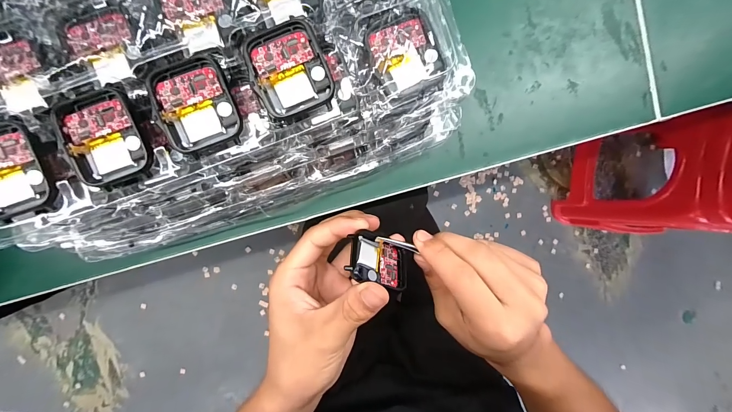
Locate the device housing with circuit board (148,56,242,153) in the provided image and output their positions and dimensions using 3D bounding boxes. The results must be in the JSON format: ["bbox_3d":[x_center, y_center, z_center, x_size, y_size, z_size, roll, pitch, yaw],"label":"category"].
[{"bbox_3d":[-0.086,-0.052,0.156,0.037,0.005,0.044,-18,97,-3],"label":"device housing with circuit board"}]

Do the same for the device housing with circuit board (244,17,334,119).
[{"bbox_3d":[-0.039,-0.071,0.161,0.038,0.010,0.044,-14,97,-3],"label":"device housing with circuit board"}]

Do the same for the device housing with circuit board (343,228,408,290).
[{"bbox_3d":[0.010,0.037,0.209,0.046,0.006,0.035,22,51,-30],"label":"device housing with circuit board"}]

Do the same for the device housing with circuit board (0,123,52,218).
[{"bbox_3d":[-0.181,-0.019,0.155,0.038,0.009,0.045,-15,95,-2],"label":"device housing with circuit board"}]

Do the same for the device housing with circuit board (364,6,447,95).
[{"bbox_3d":[0.021,-0.086,0.168,0.036,0.006,0.039,-22,97,-2],"label":"device housing with circuit board"}]

